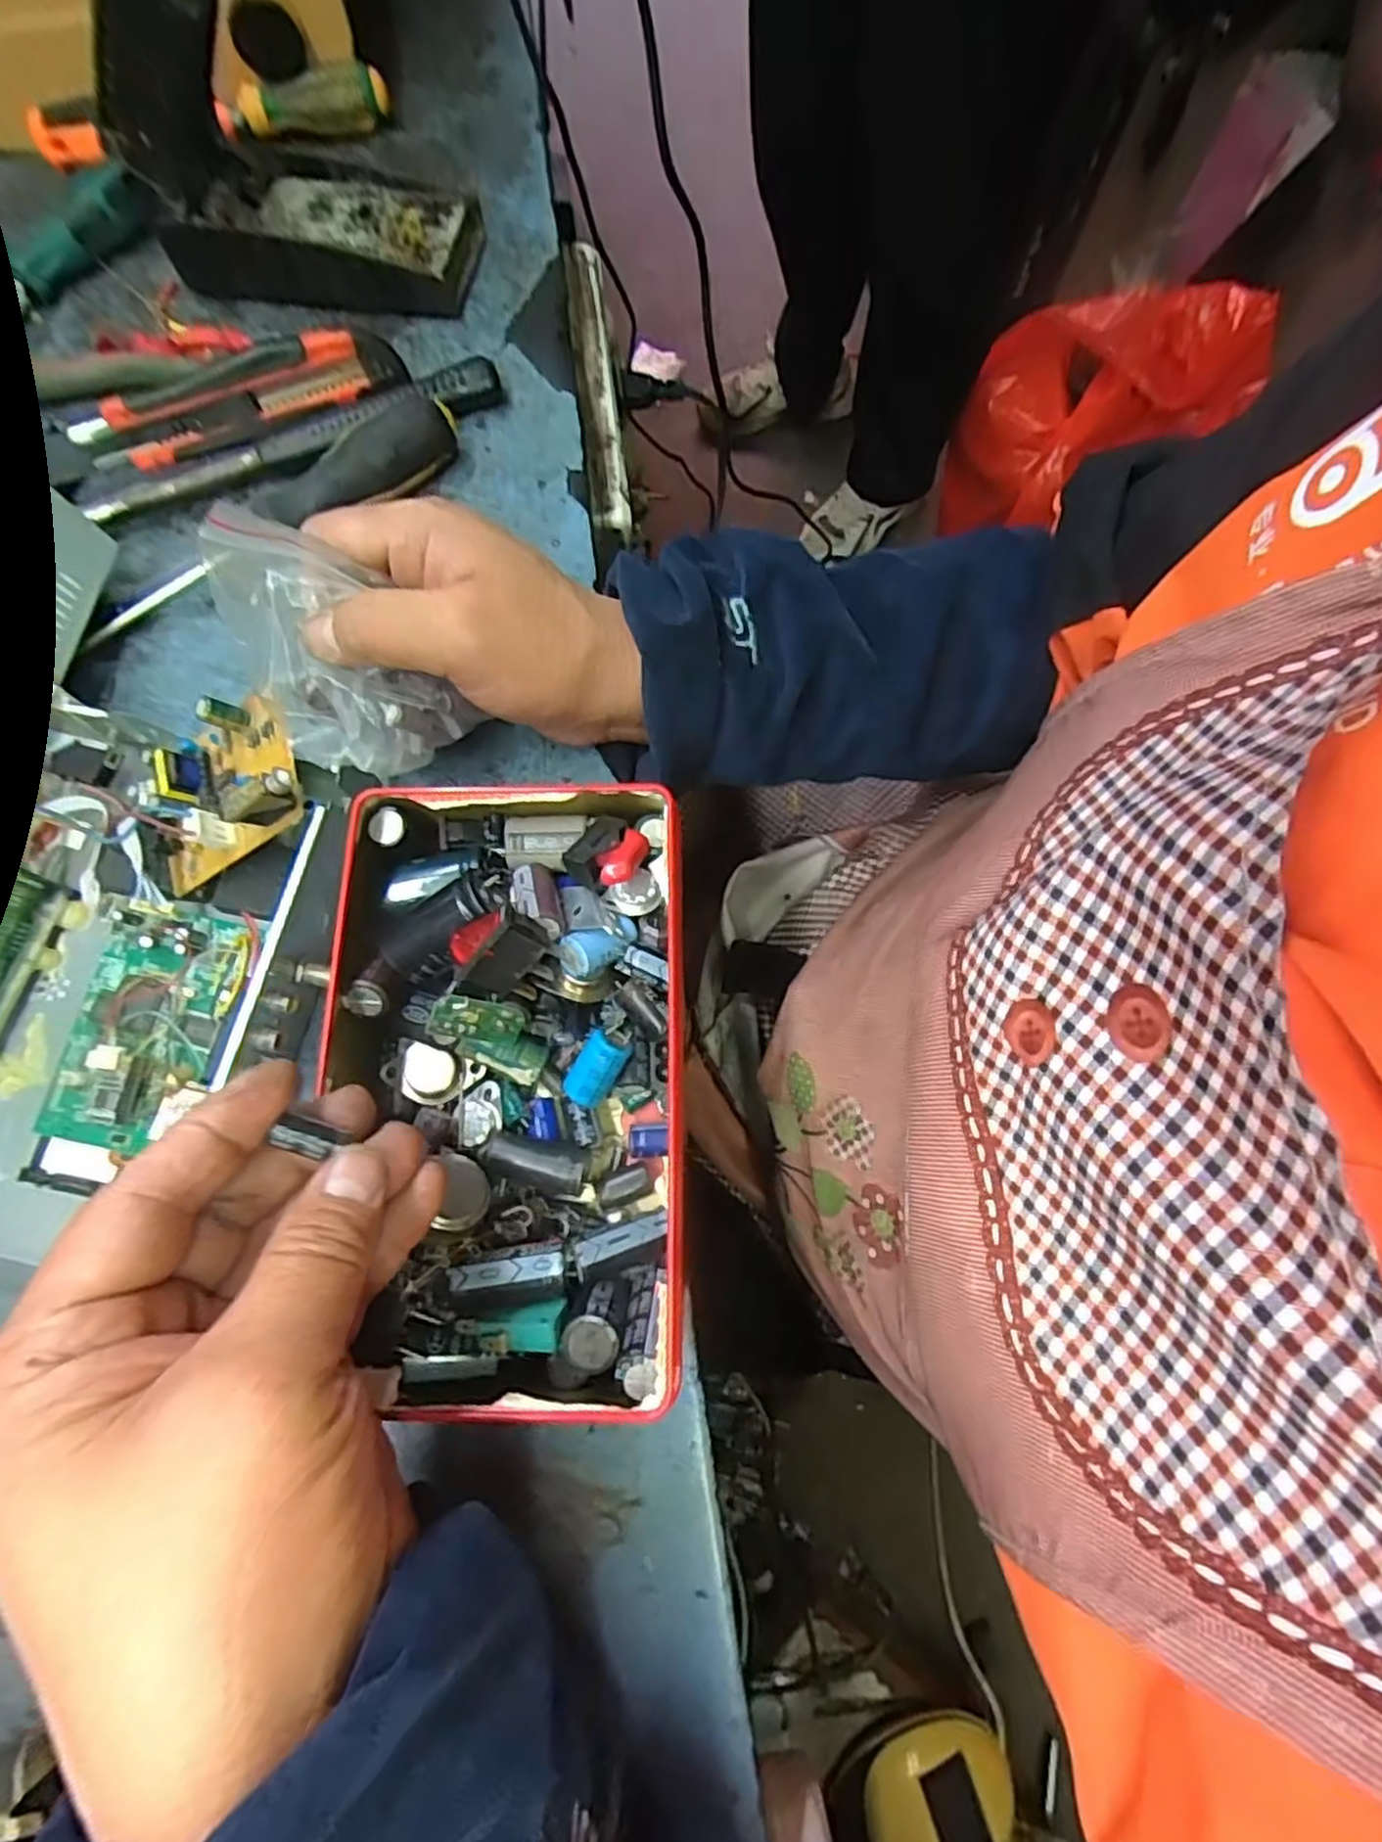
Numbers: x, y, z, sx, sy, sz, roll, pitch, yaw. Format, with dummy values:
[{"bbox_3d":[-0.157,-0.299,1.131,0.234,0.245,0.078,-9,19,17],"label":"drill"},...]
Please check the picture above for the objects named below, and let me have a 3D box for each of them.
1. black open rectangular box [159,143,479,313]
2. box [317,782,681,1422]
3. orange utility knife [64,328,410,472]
[{"bbox_3d":[-0.202,-0.385,0.425,0.158,0.032,0.077,8,74,4],"label":"black open rectangular box"},{"bbox_3d":[-0.067,0.054,0.271,0.124,0.056,0.198,-1,74,1],"label":"box"},{"bbox_3d":[-0.224,-0.260,0.382,0.156,0.035,0.028,-22,74,-5],"label":"orange utility knife"}]

